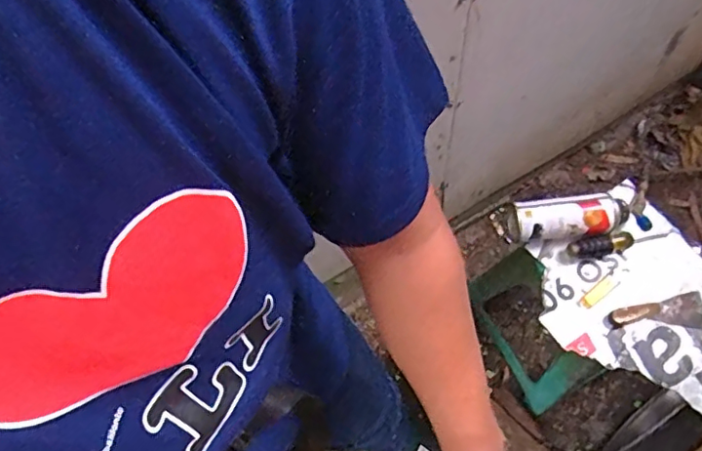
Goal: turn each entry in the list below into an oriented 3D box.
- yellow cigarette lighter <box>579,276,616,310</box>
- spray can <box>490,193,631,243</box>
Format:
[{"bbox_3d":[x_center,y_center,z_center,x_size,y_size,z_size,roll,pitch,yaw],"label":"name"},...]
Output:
[{"bbox_3d":[0.403,0.109,0.912,0.076,0.007,0.022,-34,65,-14],"label":"yellow cigarette lighter"},{"bbox_3d":[0.354,-0.010,0.926,0.204,0.078,0.064,-5,61,1],"label":"spray can"}]

